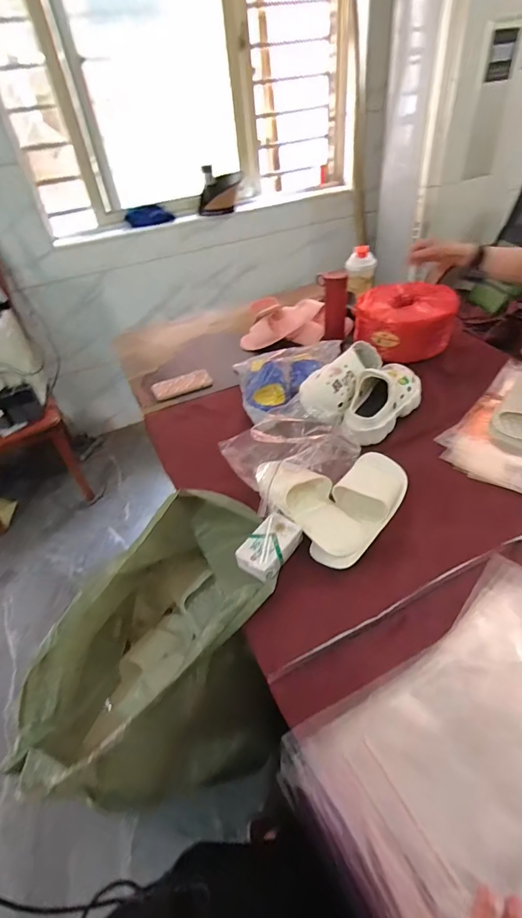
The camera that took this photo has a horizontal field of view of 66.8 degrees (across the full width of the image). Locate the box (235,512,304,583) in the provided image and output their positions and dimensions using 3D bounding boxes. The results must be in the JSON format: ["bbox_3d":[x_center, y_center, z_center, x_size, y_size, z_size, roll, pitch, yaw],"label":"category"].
[{"bbox_3d":[0.015,0.149,0.662,0.070,0.040,0.110,20,49,28],"label":"box"}]

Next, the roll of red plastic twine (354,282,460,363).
[{"bbox_3d":[0.406,-0.394,1.135,0.244,0.134,0.245,-4,42,4],"label":"roll of red plastic twine"}]

